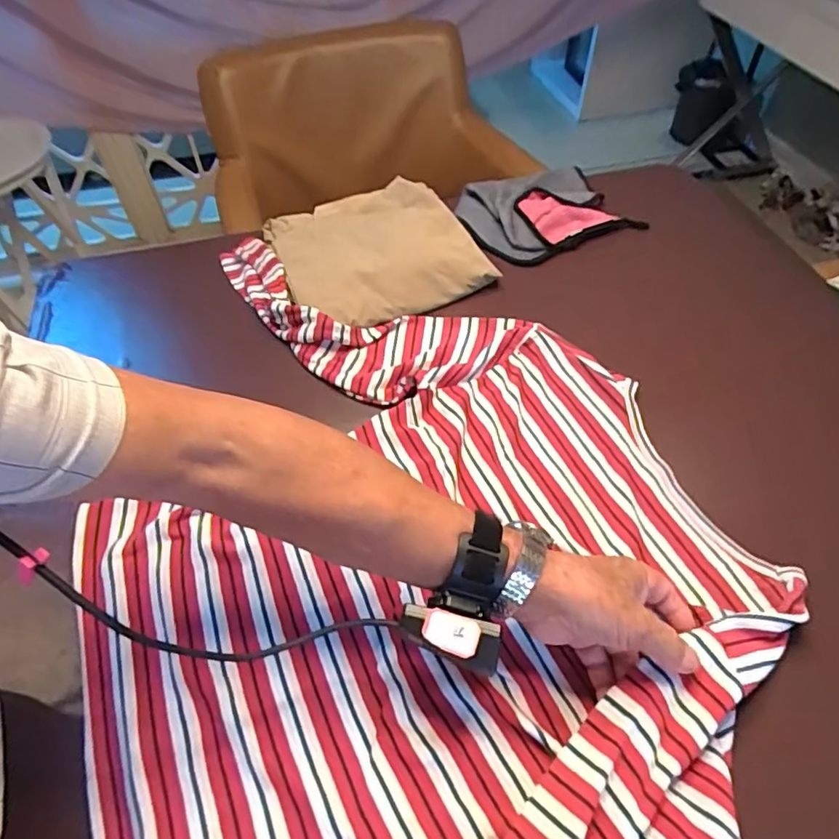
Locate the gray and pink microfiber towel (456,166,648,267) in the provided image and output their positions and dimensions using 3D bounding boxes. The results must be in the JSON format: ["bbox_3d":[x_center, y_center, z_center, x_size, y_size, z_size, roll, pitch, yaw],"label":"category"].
[{"bbox_3d":[0.175,-0.305,0.803,0.246,0.030,0.159,-20,55,-14],"label":"gray and pink microfiber towel"}]

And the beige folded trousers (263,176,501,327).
[{"bbox_3d":[-0.067,-0.230,0.732,0.239,0.045,0.247,-24,56,-16],"label":"beige folded trousers"}]

